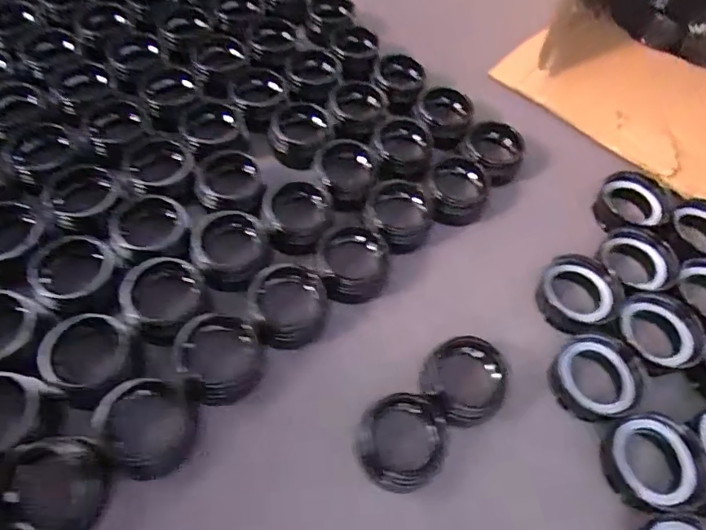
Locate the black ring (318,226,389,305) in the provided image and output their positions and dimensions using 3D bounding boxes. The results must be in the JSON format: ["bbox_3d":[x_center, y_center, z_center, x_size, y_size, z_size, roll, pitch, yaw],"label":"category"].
[{"bbox_3d":[0.000,-0.001,0.455,0.059,0.025,0.066,-6,60,-9],"label":"black ring"}]

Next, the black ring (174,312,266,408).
[{"bbox_3d":[-0.104,0.076,0.402,0.065,0.030,0.066,2,59,-4],"label":"black ring"}]

